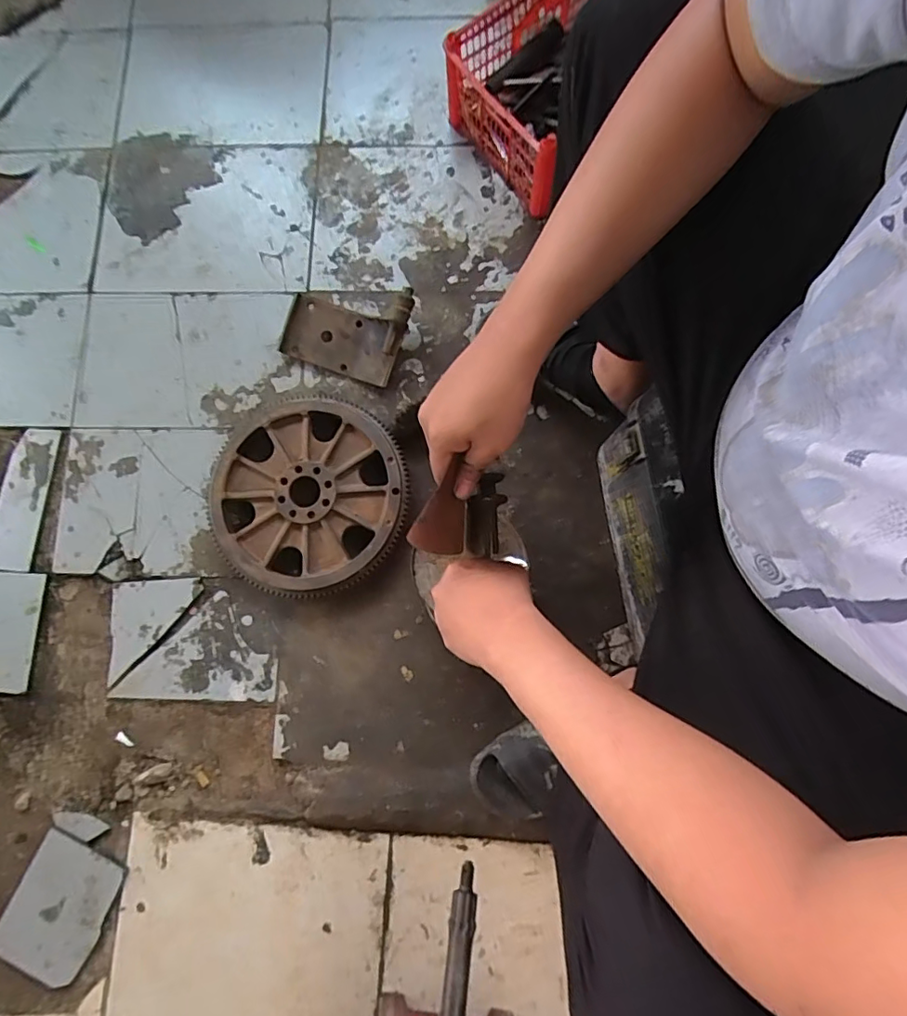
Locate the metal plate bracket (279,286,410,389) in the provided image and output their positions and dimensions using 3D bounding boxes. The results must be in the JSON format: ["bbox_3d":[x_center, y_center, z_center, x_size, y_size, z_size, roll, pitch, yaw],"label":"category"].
[{"bbox_3d":[-0.185,-0.317,0.916,0.207,0.062,0.154,20,83,4],"label":"metal plate bracket"}]

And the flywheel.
[{"bbox_3d":[-0.236,-0.024,0.874,0.311,0.067,0.319,0,80,2],"label":"flywheel"}]

